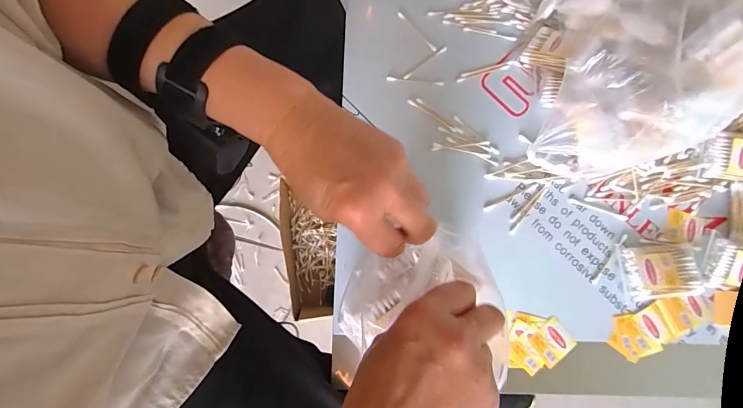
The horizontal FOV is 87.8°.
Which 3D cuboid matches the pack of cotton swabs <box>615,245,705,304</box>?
[{"bbox_3d":[0.330,0.077,0.443,0.080,0.020,0.063,-5,80,-2],"label":"pack of cotton swabs"}]

